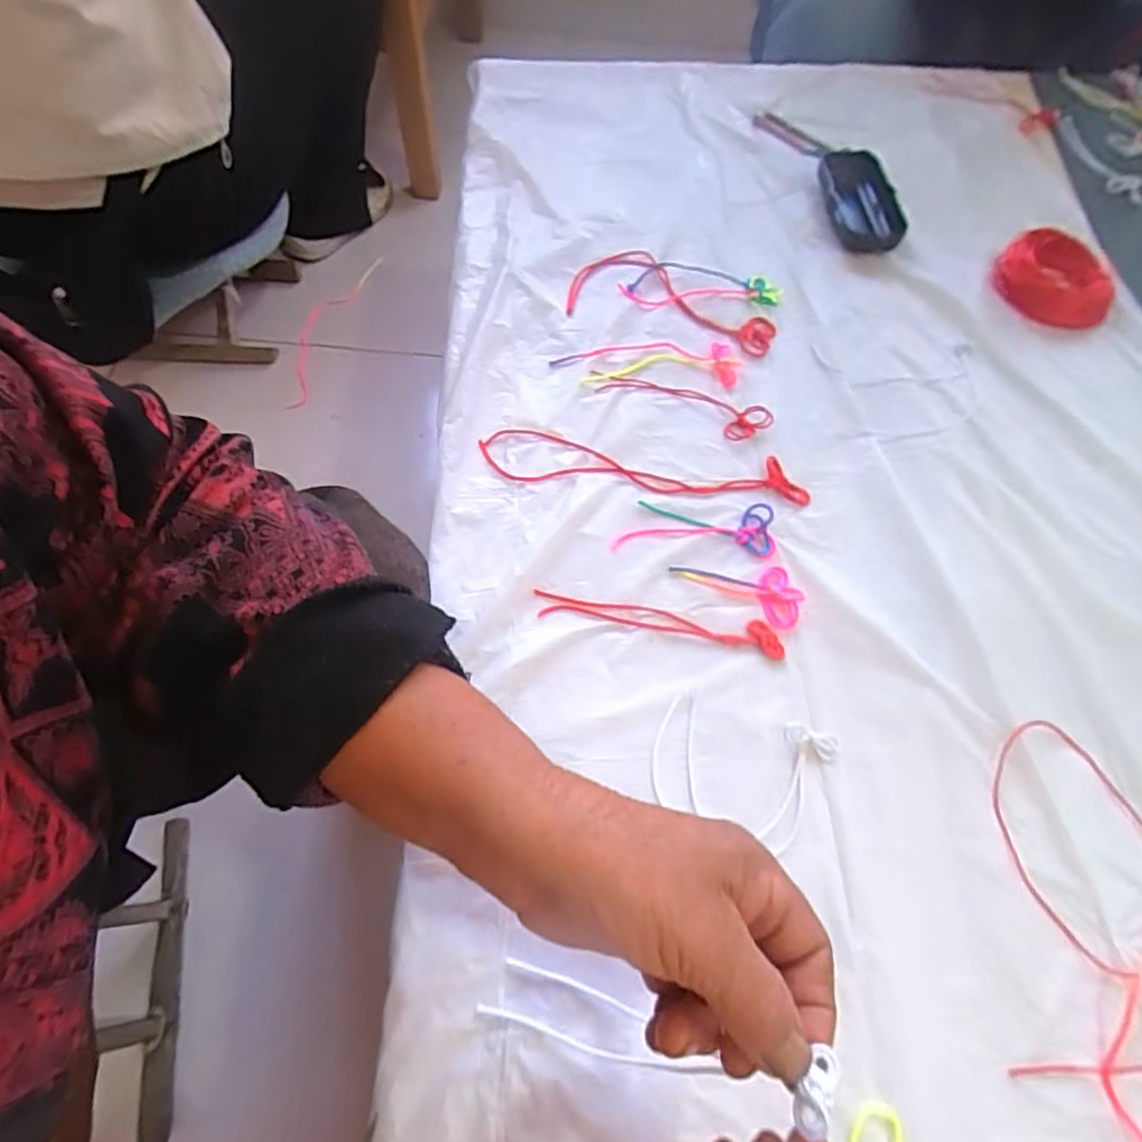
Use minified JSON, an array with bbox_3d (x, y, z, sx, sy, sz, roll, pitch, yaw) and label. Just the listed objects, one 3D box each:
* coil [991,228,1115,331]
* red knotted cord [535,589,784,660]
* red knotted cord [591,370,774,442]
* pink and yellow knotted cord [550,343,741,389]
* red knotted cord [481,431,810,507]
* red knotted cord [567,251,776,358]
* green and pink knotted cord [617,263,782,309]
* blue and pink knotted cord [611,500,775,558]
[{"bbox_3d":[0.393,-0.237,0.521,0.064,0.027,0.091,-33,69,-17],"label":"coil"},{"bbox_3d":[0.053,0.030,0.387,0.148,0.004,0.019,10,63,3],"label":"red knotted cord"},{"bbox_3d":[0.078,-0.122,0.462,0.130,0.006,0.032,21,64,8],"label":"red knotted cord"},{"bbox_3d":[0.056,-0.154,0.477,0.137,0.004,0.041,0,63,-2],"label":"pink and yellow knotted cord"},{"bbox_3d":[0.049,-0.068,0.435,0.220,0.006,0.039,6,63,1],"label":"red knotted cord"},{"bbox_3d":[0.082,-0.217,0.515,0.161,0.008,0.083,12,63,4],"label":"red knotted cord"},{"bbox_3d":[0.102,-0.229,0.516,0.125,0.007,0.045,-3,63,-3],"label":"green and pink knotted cord"},{"bbox_3d":[0.079,-0.028,0.414,0.101,0.004,0.036,3,63,-1],"label":"blue and pink knotted cord"}]

